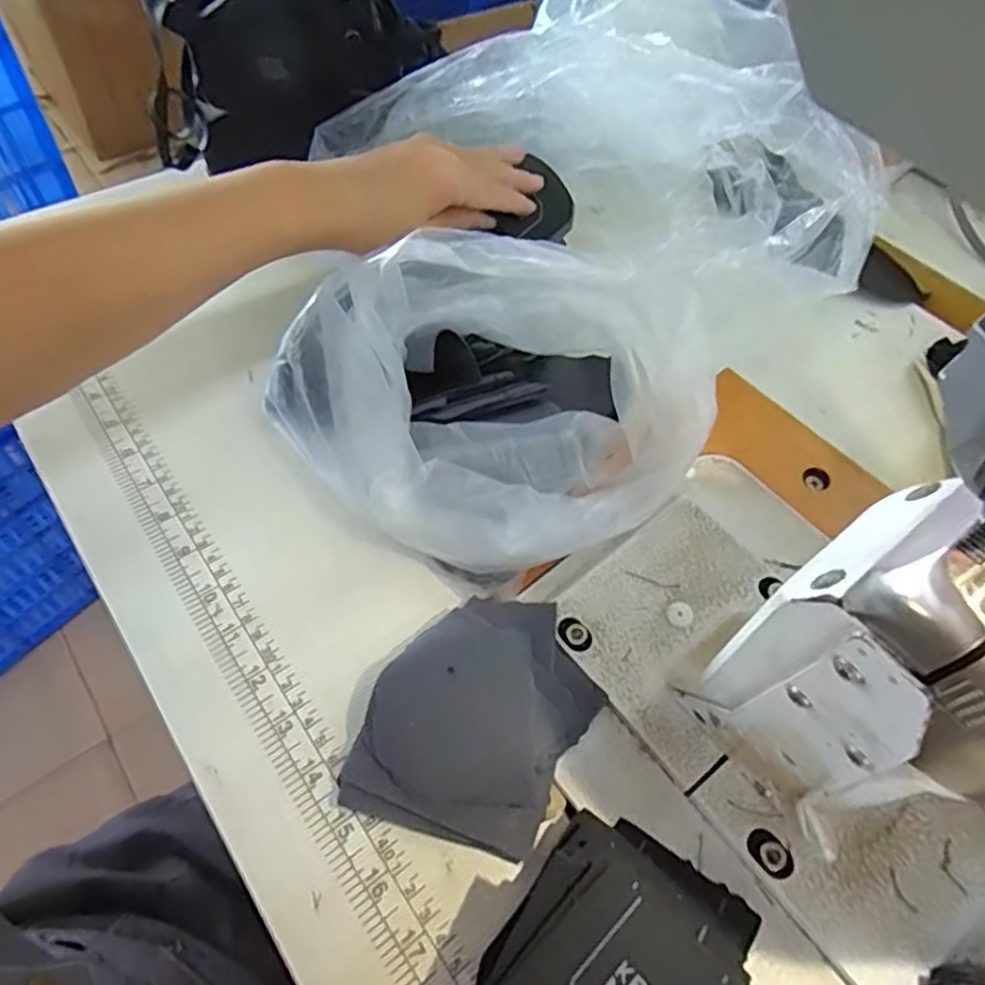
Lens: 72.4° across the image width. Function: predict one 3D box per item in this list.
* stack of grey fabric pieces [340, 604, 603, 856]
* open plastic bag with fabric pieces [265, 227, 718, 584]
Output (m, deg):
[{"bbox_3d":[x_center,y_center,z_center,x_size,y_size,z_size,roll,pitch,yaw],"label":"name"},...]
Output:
[{"bbox_3d":[-0.005,0.096,0.289,0.084,0.019,0.107,28,60,16],"label":"stack of grey fabric pieces"},{"bbox_3d":[0.009,-0.048,0.340,0.201,0.094,0.164,-26,61,-17],"label":"open plastic bag with fabric pieces"}]

